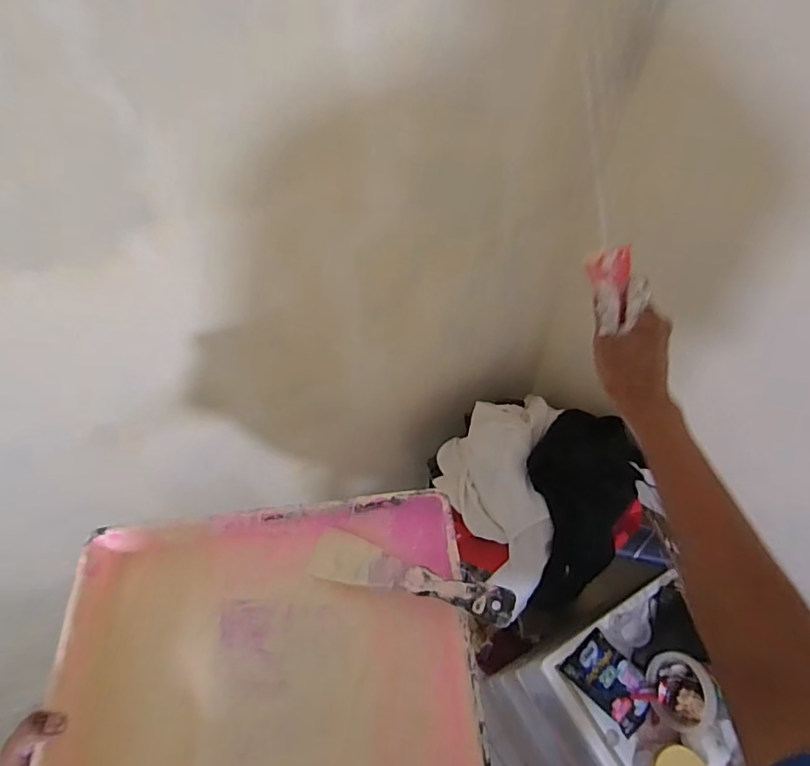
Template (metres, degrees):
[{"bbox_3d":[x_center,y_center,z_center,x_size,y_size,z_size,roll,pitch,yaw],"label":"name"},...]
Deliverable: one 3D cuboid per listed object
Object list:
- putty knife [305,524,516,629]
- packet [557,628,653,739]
[{"bbox_3d":[-0.002,0.178,0.474,0.204,0.016,0.044,5,58,31],"label":"putty knife"},{"bbox_3d":[0.388,0.565,0.983,0.104,0.020,0.149,-46,58,-3],"label":"packet"}]

